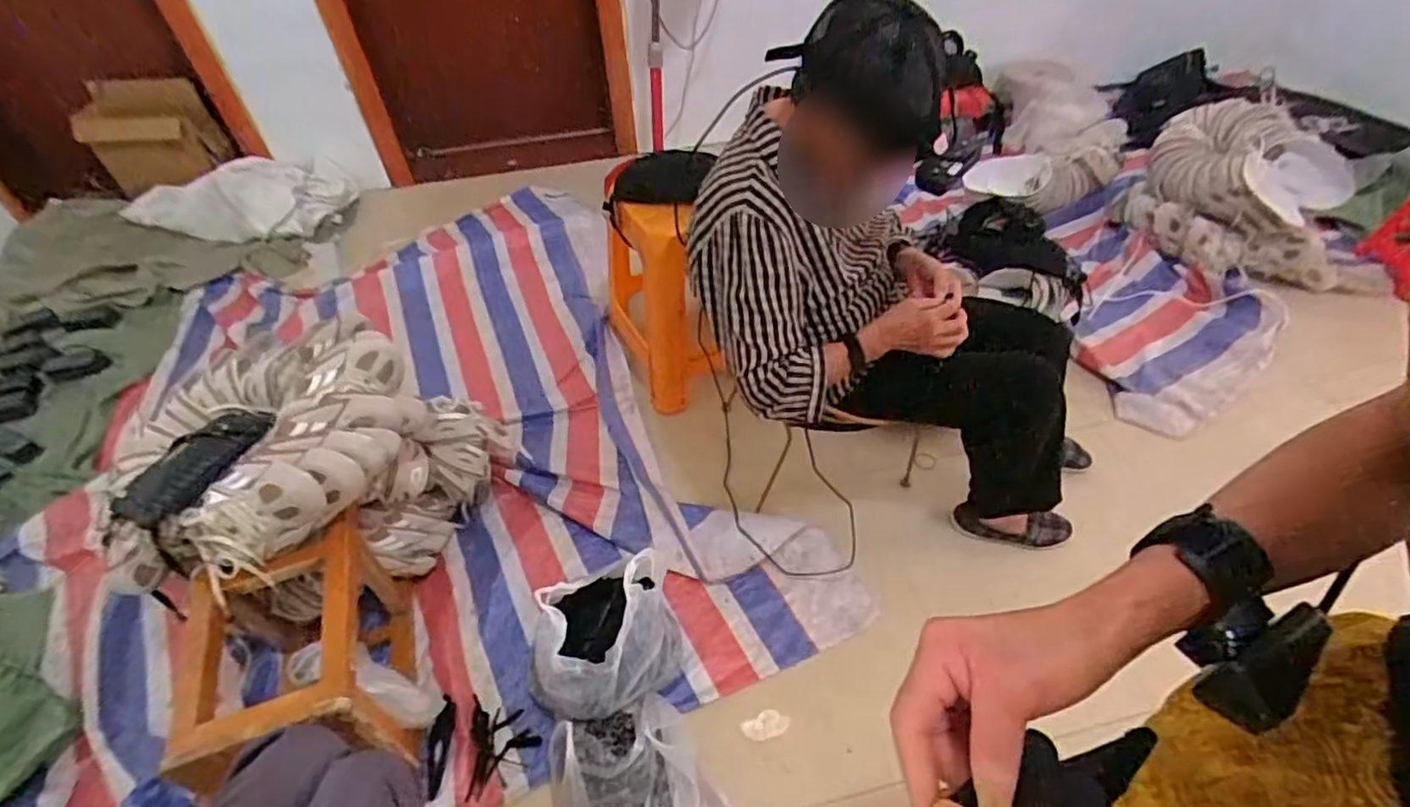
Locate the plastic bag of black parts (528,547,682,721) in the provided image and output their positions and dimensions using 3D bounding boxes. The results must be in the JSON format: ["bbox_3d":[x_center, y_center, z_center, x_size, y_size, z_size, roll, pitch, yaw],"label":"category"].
[{"bbox_3d":[-0.161,0.411,1.137,0.289,0.238,0.192,-32,53,-25],"label":"plastic bag of black parts"}]

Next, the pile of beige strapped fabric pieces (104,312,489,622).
[{"bbox_3d":[-0.704,0.137,1.192,0.426,0.400,0.526,10,48,12],"label":"pile of beige strapped fabric pieces"}]

